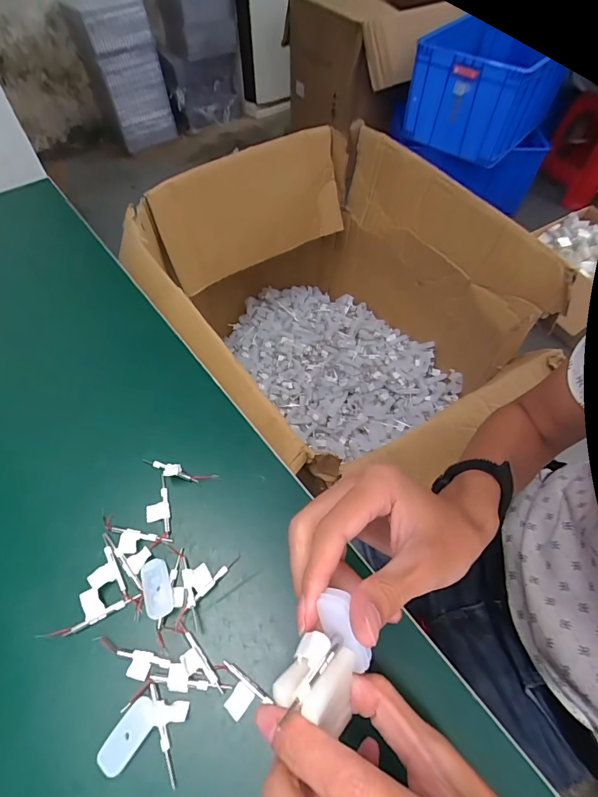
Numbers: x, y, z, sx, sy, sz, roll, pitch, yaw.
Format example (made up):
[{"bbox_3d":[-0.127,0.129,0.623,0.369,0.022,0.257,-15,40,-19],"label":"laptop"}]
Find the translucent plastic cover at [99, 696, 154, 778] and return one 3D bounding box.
[{"bbox_3d":[-0.111,0.221,0.260,0.020,0.010,0.041,30,63,17],"label":"translucent plastic cover"}]

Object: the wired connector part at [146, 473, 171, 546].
[{"bbox_3d":[-0.124,0.098,0.347,0.020,0.004,0.057,-13,60,-8],"label":"wired connector part"}]

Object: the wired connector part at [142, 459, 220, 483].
[{"bbox_3d":[-0.113,0.067,0.365,0.075,0.014,0.015,10,59,6],"label":"wired connector part"}]

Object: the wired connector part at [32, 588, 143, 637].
[{"bbox_3d":[-0.160,0.159,0.303,0.069,0.005,0.023,-23,61,-13],"label":"wired connector part"}]

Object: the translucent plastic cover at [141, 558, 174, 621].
[{"bbox_3d":[-0.111,0.147,0.309,0.021,0.008,0.044,-21,61,-12],"label":"translucent plastic cover"}]

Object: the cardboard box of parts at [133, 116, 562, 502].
[{"bbox_3d":[0.044,-0.112,0.726,0.480,0.409,0.584,-33,63,-19],"label":"cardboard box of parts"}]

